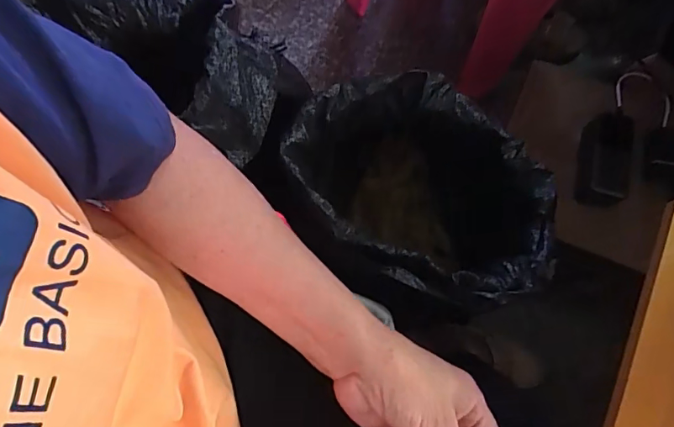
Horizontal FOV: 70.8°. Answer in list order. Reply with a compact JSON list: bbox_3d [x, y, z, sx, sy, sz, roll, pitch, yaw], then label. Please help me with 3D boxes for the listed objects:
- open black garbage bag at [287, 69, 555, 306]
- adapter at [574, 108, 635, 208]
[{"bbox_3d":[0.100,0.018,0.652,0.294,0.378,0.235,40,78,11],"label":"open black garbage bag"},{"bbox_3d":[0.398,-0.081,0.699,0.071,0.032,0.144,15,75,5],"label":"adapter"}]

